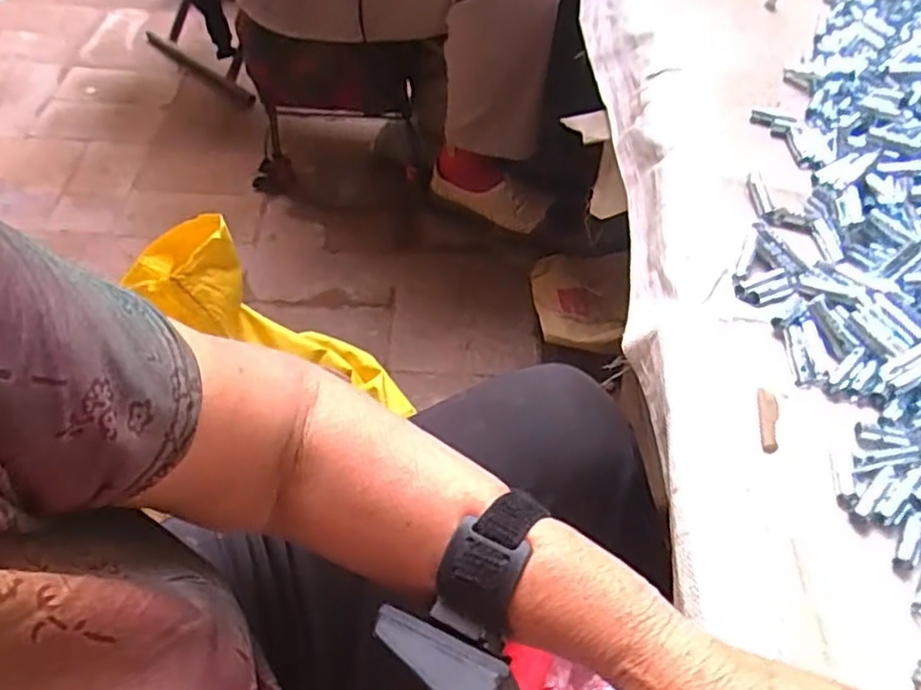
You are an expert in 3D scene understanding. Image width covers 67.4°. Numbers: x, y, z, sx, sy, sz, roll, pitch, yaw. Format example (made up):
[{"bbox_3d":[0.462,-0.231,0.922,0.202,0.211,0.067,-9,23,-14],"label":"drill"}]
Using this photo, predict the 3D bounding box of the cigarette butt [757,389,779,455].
[{"bbox_3d":[0.187,0.046,0.419,0.011,0.006,0.042,9,54,6],"label":"cigarette butt"}]

